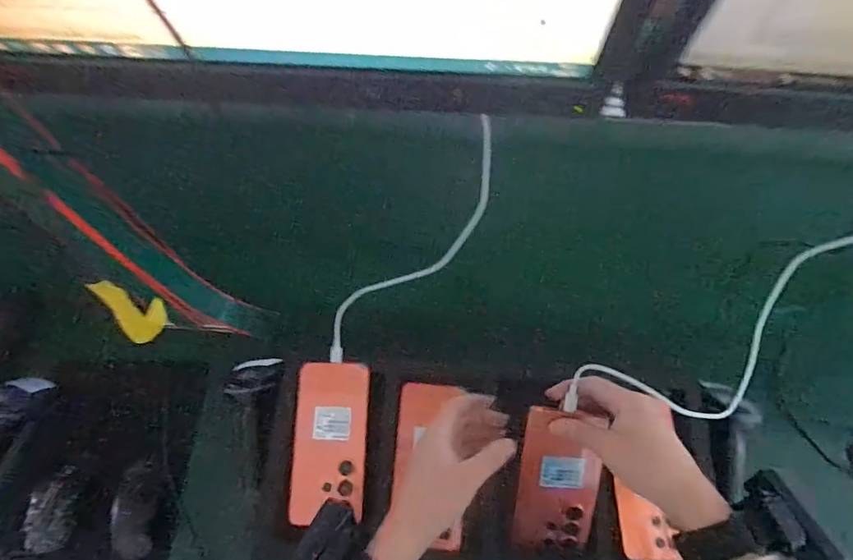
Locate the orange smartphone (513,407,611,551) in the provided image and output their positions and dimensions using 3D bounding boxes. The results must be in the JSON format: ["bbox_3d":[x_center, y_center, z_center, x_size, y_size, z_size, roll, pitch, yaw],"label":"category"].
[{"bbox_3d":[0.132,0.200,0.471,0.078,0.016,0.163,4,108,4],"label":"orange smartphone"}]

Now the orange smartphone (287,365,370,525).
[{"bbox_3d":[-0.106,0.175,0.522,0.079,0.008,0.162,2,74,-1],"label":"orange smartphone"}]

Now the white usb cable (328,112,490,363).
[{"bbox_3d":[-0.022,-0.023,0.497,0.311,0.042,0.058,-44,67,25],"label":"white usb cable"}]

